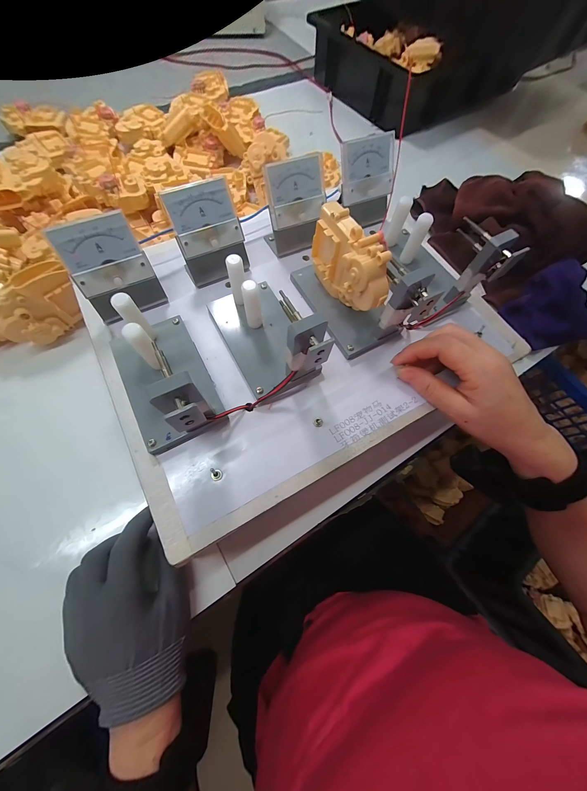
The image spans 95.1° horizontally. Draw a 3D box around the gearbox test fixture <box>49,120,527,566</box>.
[{"bbox_3d":[0.014,-0.085,0.248,0.382,0.085,0.280,-26,70,-12],"label":"gearbox test fixture"}]

